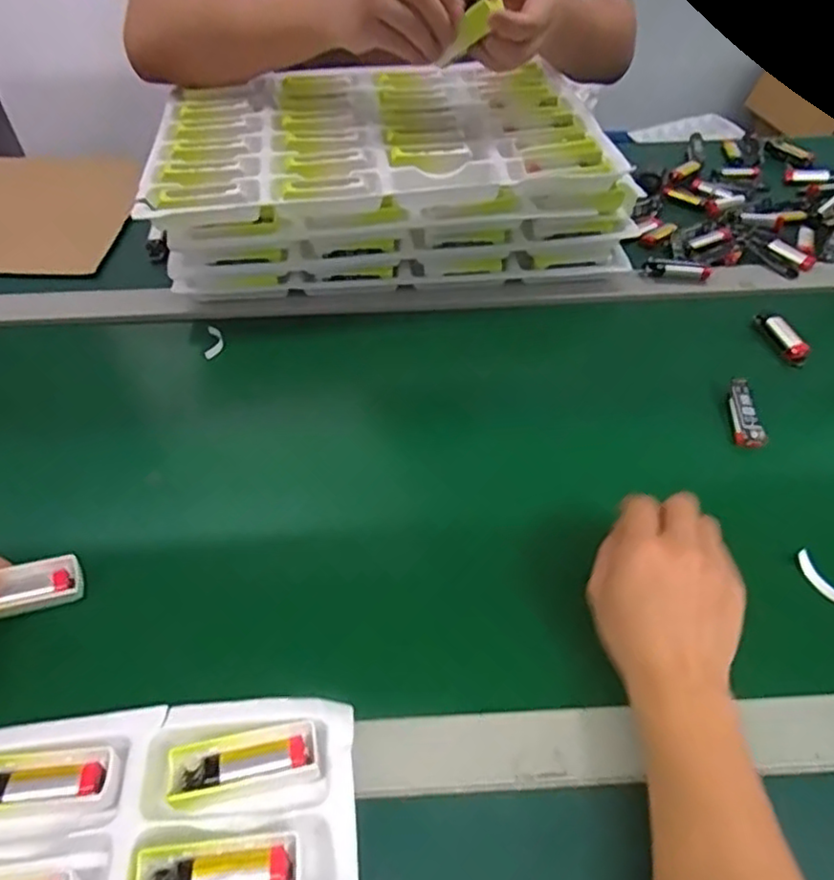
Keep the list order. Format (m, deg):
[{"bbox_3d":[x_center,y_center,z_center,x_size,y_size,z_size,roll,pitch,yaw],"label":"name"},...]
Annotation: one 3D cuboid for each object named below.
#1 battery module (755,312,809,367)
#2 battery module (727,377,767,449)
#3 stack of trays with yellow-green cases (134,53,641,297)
[{"bbox_3d":[0.342,-0.096,0.608,0.017,0.018,0.063,-11,50,-9],"label":"battery module"},{"bbox_3d":[0.273,-0.024,0.546,0.021,0.012,0.064,1,62,1],"label":"battery module"},{"bbox_3d":[-0.031,-0.294,0.715,0.448,0.103,0.281,-4,49,-3],"label":"stack of trays with yellow-green cases"}]

